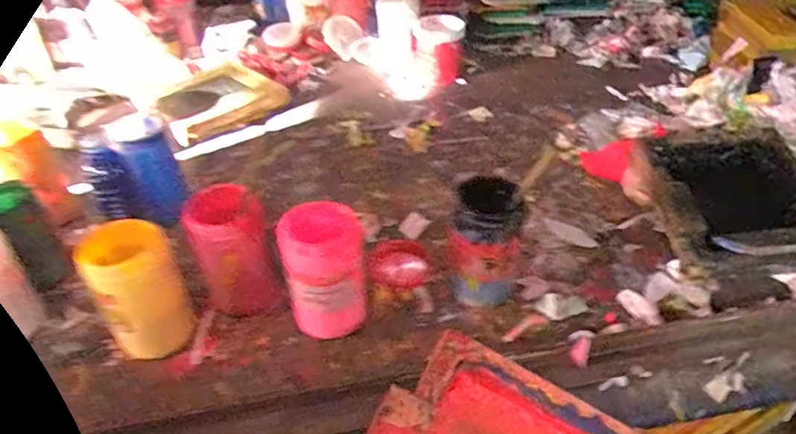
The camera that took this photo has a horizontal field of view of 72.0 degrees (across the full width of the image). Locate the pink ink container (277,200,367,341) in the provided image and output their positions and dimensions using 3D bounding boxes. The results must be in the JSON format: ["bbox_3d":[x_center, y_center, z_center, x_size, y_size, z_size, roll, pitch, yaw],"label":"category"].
[{"bbox_3d":[-0.092,0.069,0.710,0.095,0.152,0.093,-8,41,-6],"label":"pink ink container"}]

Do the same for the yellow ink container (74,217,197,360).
[{"bbox_3d":[-0.327,0.090,0.699,0.089,0.160,0.099,-22,44,-21],"label":"yellow ink container"}]

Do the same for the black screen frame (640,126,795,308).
[{"bbox_3d":[0.543,-0.017,0.861,0.249,0.082,0.294,-6,40,-3],"label":"black screen frame"}]

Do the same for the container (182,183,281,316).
[{"bbox_3d":[-0.222,0.046,0.744,0.096,0.155,0.089,-13,41,-12],"label":"container"}]

